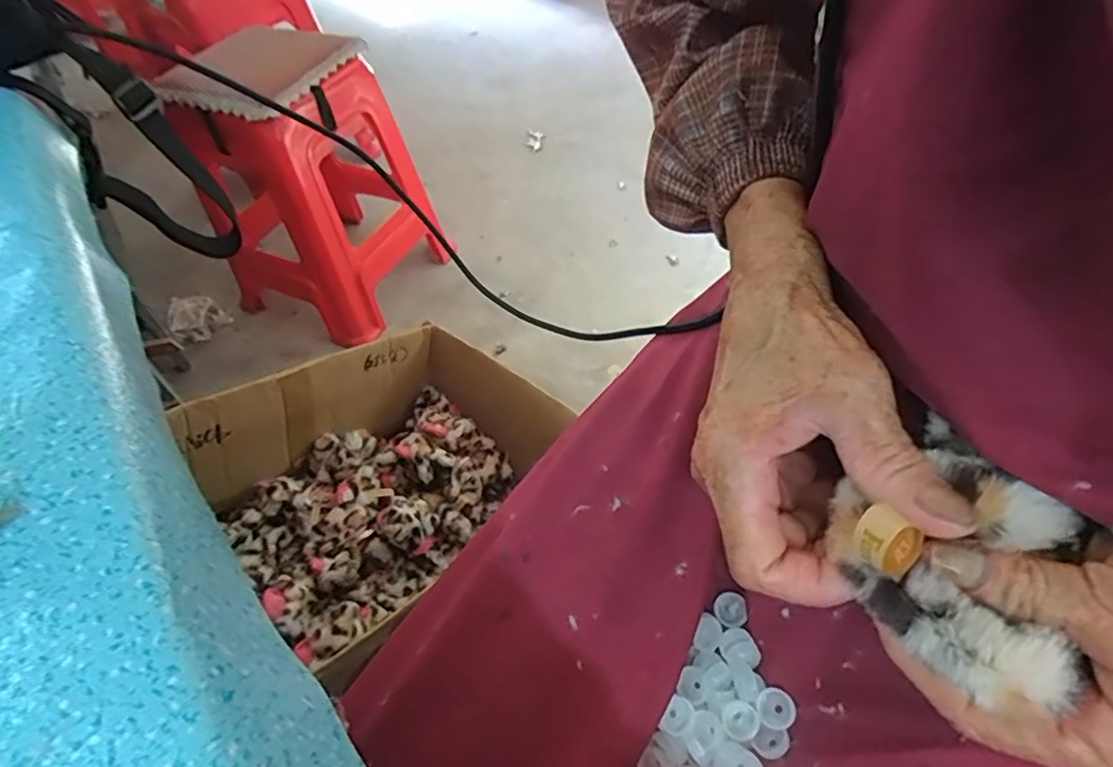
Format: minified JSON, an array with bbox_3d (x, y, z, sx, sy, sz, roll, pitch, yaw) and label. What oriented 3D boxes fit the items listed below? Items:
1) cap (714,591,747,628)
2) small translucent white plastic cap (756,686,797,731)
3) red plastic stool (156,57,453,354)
[{"bbox_3d":[0.088,0.114,0.308,0.014,0.011,0.015,-3,49,3],"label":"cap"},{"bbox_3d":[0.101,0.149,0.278,0.015,0.007,0.016,-3,49,3],"label":"small translucent white plastic cap"},{"bbox_3d":[-0.490,-0.377,1.264,0.351,0.464,0.351,20,54,22],"label":"red plastic stool"}]

